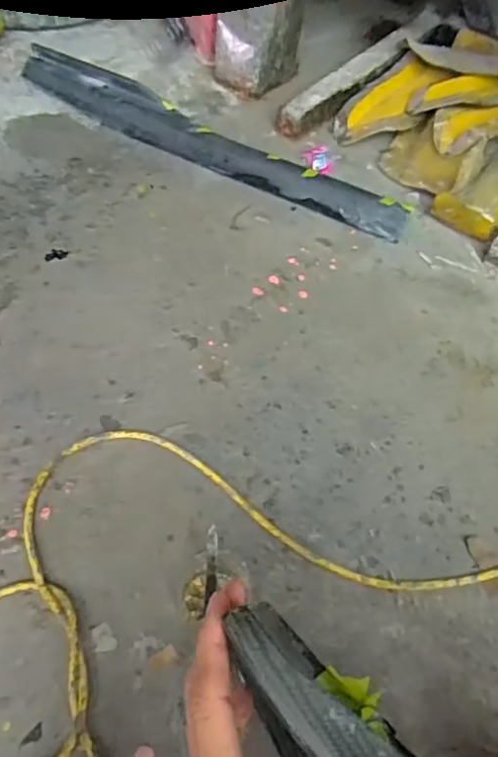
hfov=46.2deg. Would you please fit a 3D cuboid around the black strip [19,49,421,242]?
[{"bbox_3d":[-0.083,-0.428,1.045,0.764,0.021,0.091,27,78,11],"label":"black strip"}]

